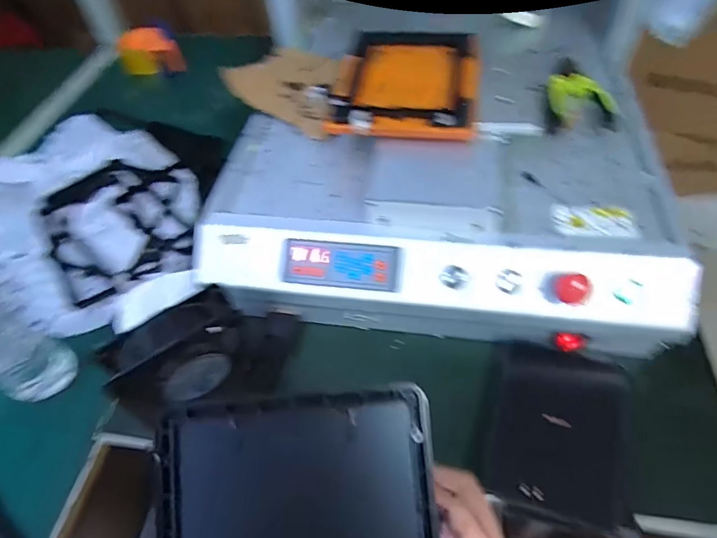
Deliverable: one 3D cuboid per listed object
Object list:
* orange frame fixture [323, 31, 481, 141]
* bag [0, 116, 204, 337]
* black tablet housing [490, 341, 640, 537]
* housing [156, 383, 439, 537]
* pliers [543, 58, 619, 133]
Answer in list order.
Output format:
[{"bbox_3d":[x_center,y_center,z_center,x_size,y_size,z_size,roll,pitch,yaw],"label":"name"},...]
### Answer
[{"bbox_3d":[0.056,-0.218,0.512,0.152,0.025,0.203,5,52,8],"label":"orange frame fixture"},{"bbox_3d":[-0.353,-0.062,0.580,0.335,0.103,0.284,31,60,26],"label":"bag"},{"bbox_3d":[0.186,0.134,0.404,0.121,0.013,0.166,10,53,12],"label":"black tablet housing"},{"bbox_3d":[-0.023,0.134,0.190,0.113,0.013,0.157,-4,80,-2],"label":"housing"},{"bbox_3d":[0.255,-0.212,0.532,0.073,0.019,0.140,3,52,7],"label":"pliers"}]

